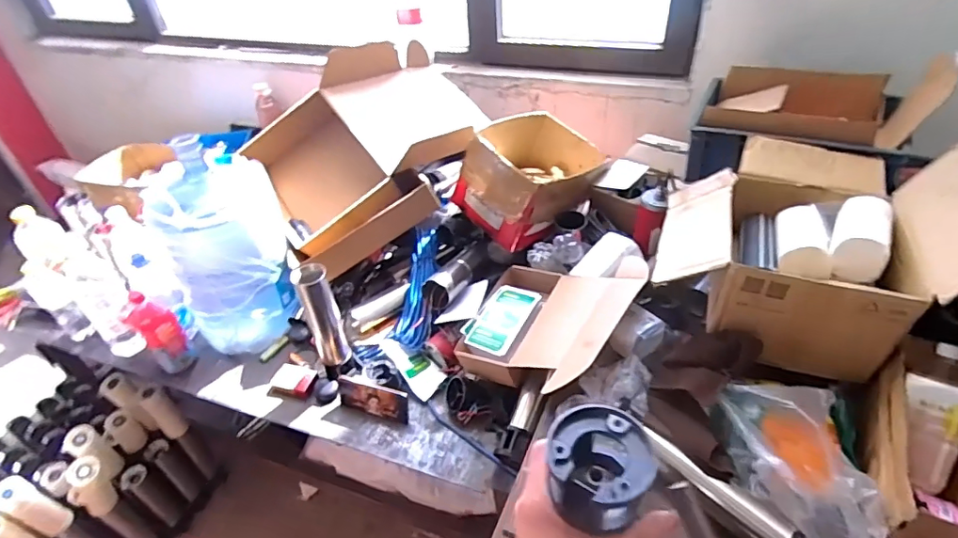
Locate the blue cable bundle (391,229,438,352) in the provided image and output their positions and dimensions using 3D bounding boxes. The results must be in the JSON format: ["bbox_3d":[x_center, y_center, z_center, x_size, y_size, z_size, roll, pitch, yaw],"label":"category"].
[{"bbox_3d":[-0.141,0.035,1.229,0.091,0.053,0.310,2,61,8],"label":"blue cable bundle"}]

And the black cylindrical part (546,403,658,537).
[{"bbox_3d":[0.087,0.146,0.380,0.070,0.056,0.072,-3,41,2],"label":"black cylindrical part"}]

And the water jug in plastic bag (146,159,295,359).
[{"bbox_3d":[-0.569,-0.038,1.199,0.268,0.397,0.222,-24,44,-20],"label":"water jug in plastic bag"}]

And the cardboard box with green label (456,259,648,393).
[{"bbox_3d":[0.135,0.100,1.057,0.303,0.165,0.344,22,48,27],"label":"cardboard box with green label"}]

